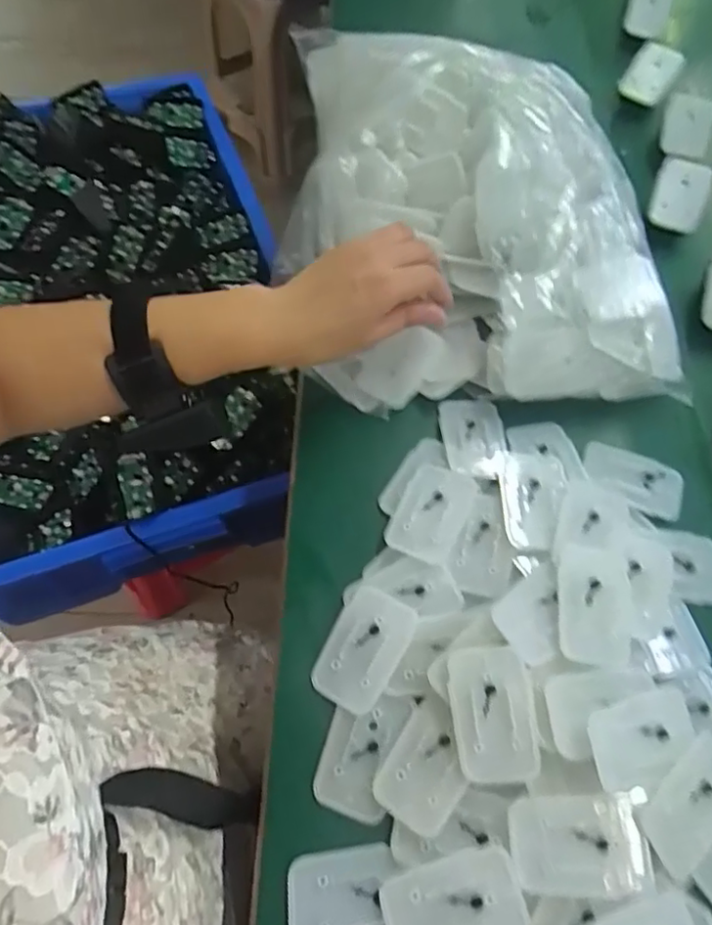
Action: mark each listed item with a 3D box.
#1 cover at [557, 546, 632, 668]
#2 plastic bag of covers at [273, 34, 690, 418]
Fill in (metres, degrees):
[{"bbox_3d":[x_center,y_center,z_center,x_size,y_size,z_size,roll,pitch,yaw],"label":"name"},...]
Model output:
[{"bbox_3d":[0.145,0.085,0.358,0.044,0.004,0.069,9,63,2],"label":"cover"},{"bbox_3d":[0.089,-0.191,0.450,0.271,0.128,0.279,0,63,-3],"label":"plastic bag of covers"}]

